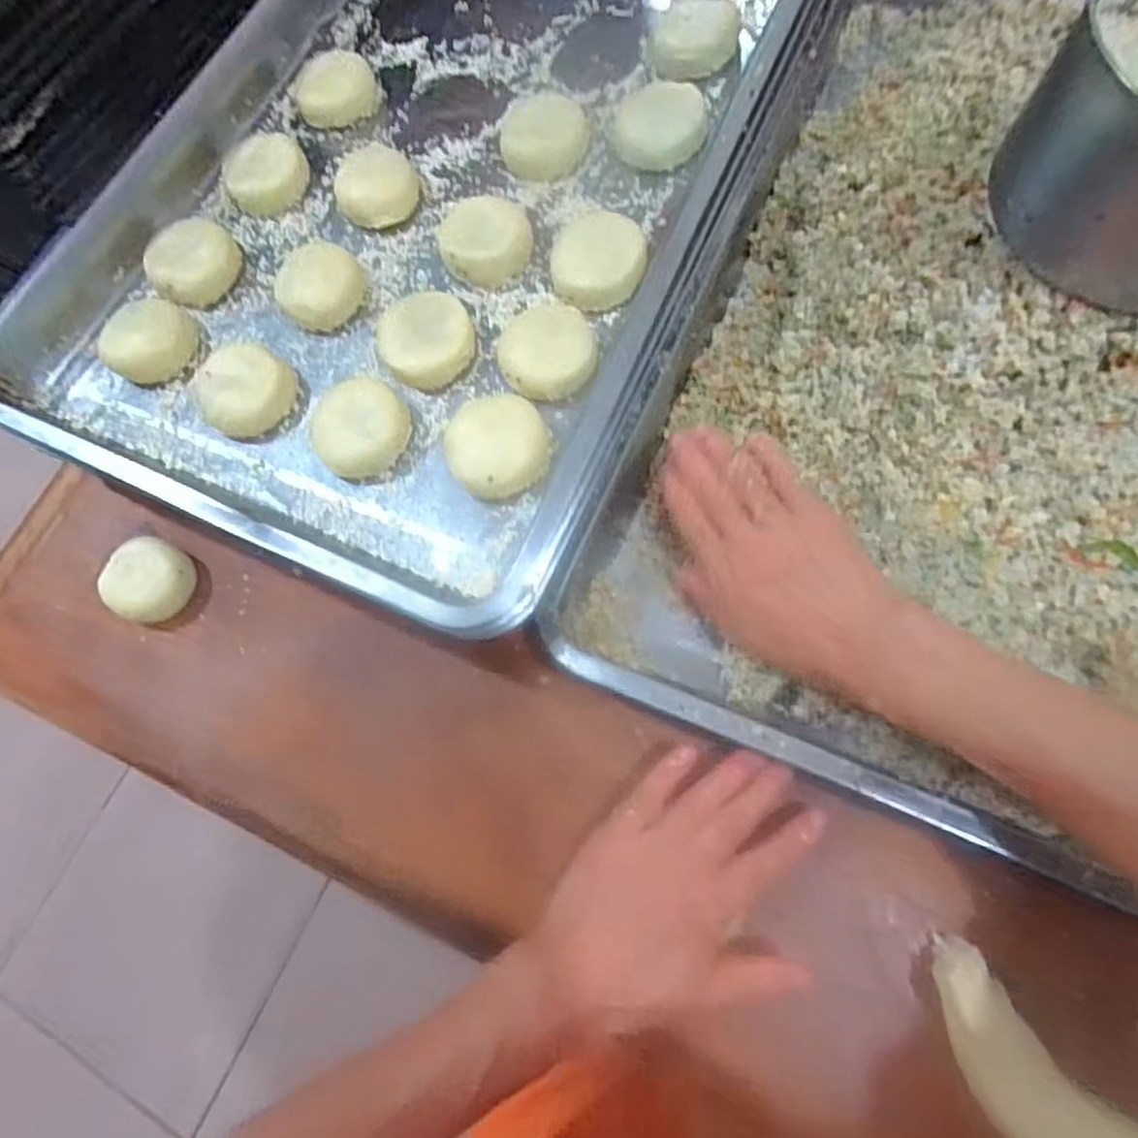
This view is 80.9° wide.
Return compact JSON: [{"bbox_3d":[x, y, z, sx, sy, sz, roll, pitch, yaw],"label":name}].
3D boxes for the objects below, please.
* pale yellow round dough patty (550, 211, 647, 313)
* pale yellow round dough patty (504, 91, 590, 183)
[{"bbox_3d":[0.019,-0.195,0.424,0.058,0.015,0.066,3,72,9],"label":"pale yellow round dough patty"},{"bbox_3d":[-0.017,-0.296,0.459,0.057,0.021,0.063,1,72,8],"label":"pale yellow round dough patty"}]

